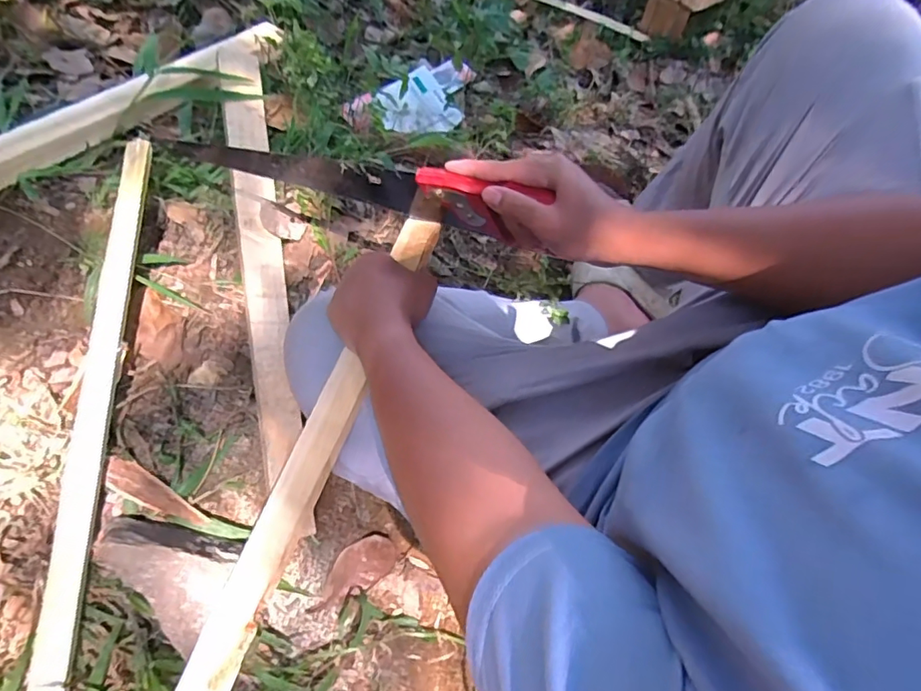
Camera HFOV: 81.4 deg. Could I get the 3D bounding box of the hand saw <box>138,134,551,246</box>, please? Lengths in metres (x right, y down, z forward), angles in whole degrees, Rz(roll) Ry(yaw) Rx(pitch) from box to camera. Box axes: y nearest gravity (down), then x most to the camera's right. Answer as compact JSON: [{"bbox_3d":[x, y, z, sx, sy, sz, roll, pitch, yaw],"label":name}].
[{"bbox_3d":[-0.131,-0.173,0.563,0.426,0.081,0.018,16,77,17],"label":"hand saw"}]

